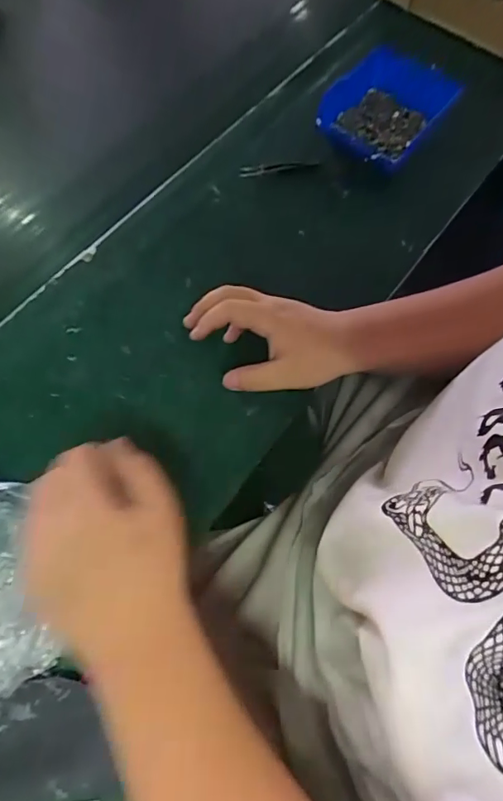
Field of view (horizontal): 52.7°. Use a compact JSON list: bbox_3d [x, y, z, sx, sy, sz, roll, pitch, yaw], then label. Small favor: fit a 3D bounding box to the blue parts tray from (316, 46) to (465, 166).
[{"bbox_3d":[0.160,-0.337,0.569,0.100,0.052,0.150,36,68,16],"label":"blue parts tray"}]

